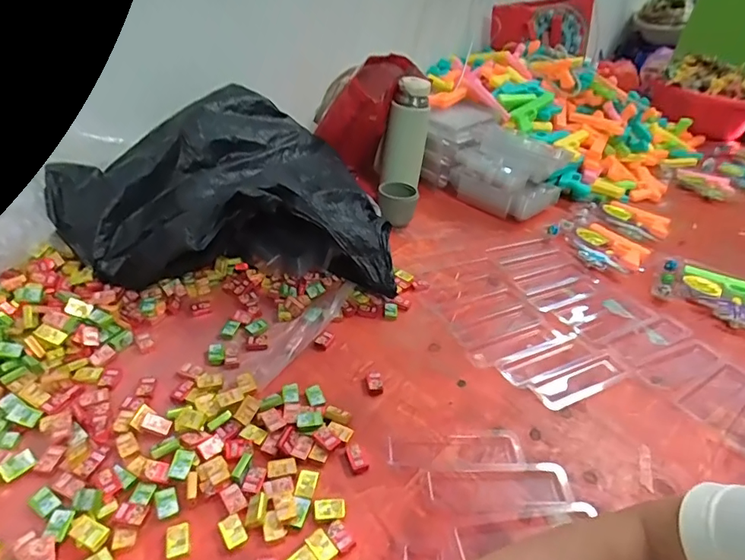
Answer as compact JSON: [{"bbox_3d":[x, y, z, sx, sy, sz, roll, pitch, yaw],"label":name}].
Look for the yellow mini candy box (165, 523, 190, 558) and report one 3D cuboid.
[{"bbox_3d":[-0.157,0.210,0.390,0.018,0.004,0.025,-7,38,-16],"label":"yellow mini candy box"}]

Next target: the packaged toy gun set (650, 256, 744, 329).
[{"bbox_3d":[0.516,0.021,0.719,0.170,0.020,0.112,24,40,23],"label":"packaged toy gun set"}]

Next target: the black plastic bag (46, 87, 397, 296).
[{"bbox_3d":[-0.204,-0.114,0.680,0.439,0.172,0.357,-3,37,-12],"label":"black plastic bag"}]

